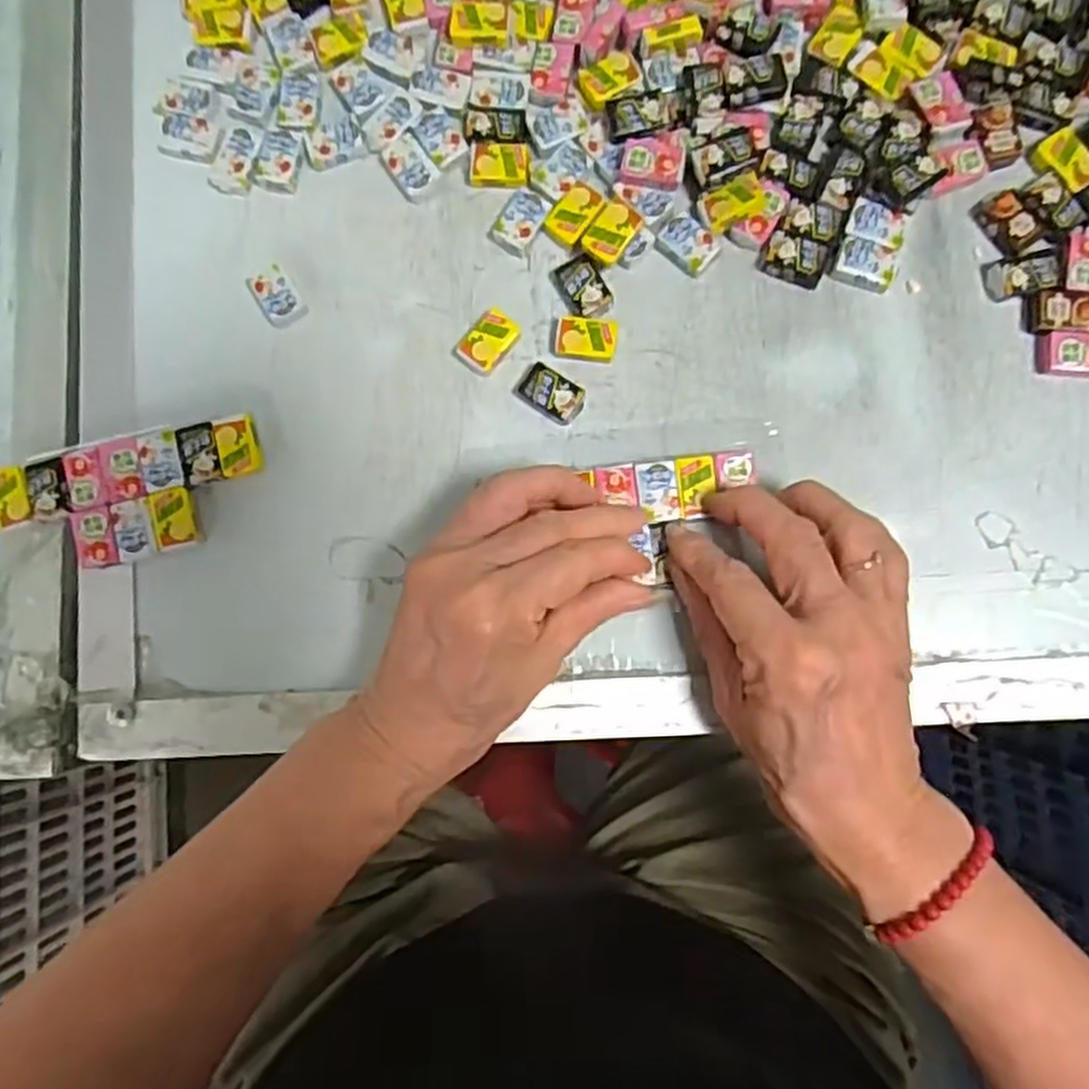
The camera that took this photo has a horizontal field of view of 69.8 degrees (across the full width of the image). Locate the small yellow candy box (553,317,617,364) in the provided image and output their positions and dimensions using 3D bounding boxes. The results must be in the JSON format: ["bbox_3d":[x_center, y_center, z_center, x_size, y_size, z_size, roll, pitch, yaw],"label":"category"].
[{"bbox_3d":[0.018,-0.088,0.336,0.025,0.008,0.017,5,85,4],"label":"small yellow candy box"}]

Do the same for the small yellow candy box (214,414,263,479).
[{"bbox_3d":[-0.131,-0.042,0.337,0.017,0.010,0.025,-12,84,2],"label":"small yellow candy box"}]

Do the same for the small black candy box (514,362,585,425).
[{"bbox_3d":[0.004,-0.065,0.335,0.027,0.008,0.019,27,87,5],"label":"small black candy box"}]

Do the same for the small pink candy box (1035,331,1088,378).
[{"bbox_3d":[0.220,-0.079,0.322,0.030,0.008,0.018,0,85,3],"label":"small pink candy box"}]

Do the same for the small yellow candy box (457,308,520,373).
[{"bbox_3d":[-0.024,-0.087,0.337,0.017,0.011,0.026,38,88,6],"label":"small yellow candy box"}]

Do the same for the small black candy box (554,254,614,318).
[{"bbox_3d":[0.018,-0.112,0.339,0.017,0.008,0.027,-32,84,0],"label":"small black candy box"}]

